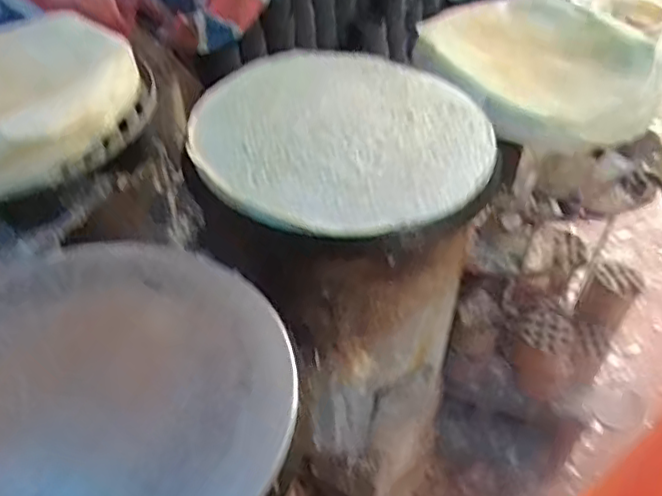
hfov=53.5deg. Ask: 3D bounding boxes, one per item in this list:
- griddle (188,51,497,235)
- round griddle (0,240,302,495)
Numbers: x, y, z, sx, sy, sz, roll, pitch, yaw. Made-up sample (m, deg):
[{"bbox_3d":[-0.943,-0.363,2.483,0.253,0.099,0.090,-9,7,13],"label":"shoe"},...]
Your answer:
[{"bbox_3d":[0.019,-0.139,0.788,0.341,0.049,0.314,-1,45,1],"label":"griddle"},{"bbox_3d":[-0.251,0.198,0.706,0.419,0.416,0.044,-61,28,-7],"label":"round griddle"}]

